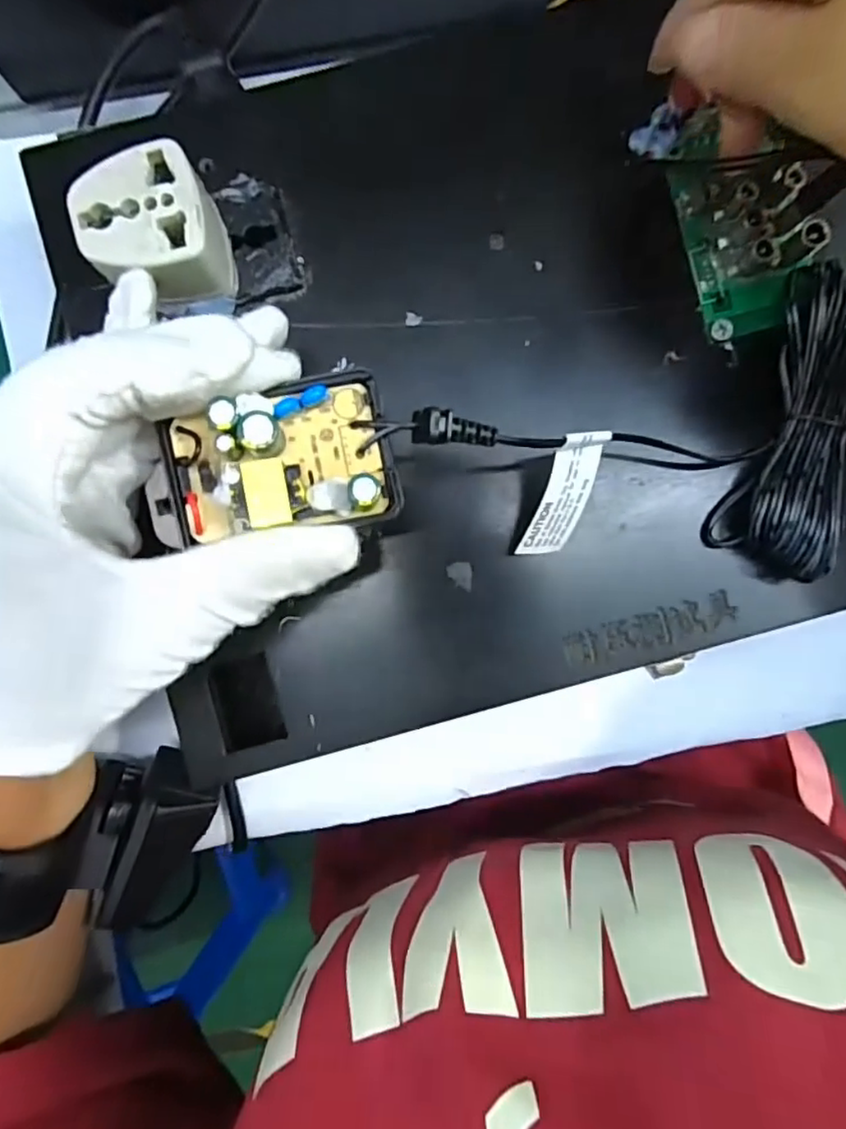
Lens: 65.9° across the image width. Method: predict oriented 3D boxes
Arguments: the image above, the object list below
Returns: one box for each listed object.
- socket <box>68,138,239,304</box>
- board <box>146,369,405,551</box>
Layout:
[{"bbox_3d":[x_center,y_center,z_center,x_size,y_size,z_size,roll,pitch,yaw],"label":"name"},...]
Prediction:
[{"bbox_3d":[-0.082,-0.101,0.202,0.037,0.035,0.036,0,87,1],"label":"socket"},{"bbox_3d":[-0.039,-0.025,0.165,0.060,0.020,0.036,-15,86,0],"label":"board"}]

